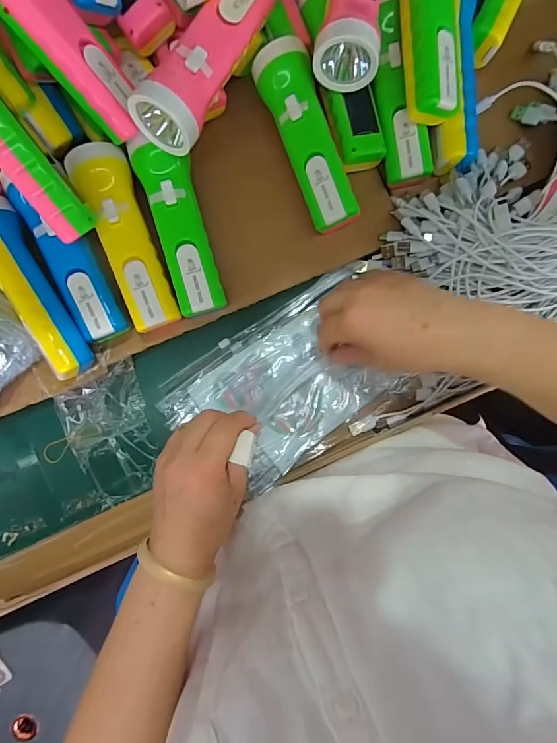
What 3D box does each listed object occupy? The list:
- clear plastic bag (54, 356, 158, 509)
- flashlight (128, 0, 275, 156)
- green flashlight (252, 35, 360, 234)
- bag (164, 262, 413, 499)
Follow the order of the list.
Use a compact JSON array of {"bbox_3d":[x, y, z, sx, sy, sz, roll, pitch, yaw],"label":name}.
[{"bbox_3d":[-0.172,0.068,0.406,0.083,0.018,0.135,-14,92,-3],"label":"clear plastic bag"},{"bbox_3d":[-0.056,-0.259,0.327,0.052,0.063,0.163,29,90,-3],"label":"flashlight"},{"bbox_3d":[0.028,-0.216,0.370,0.048,0.039,0.167,-22,92,-2],"label":"green flashlight"},{"bbox_3d":[0.011,0.011,0.393,0.231,0.037,0.138,-34,93,-2],"label":"bag"}]

